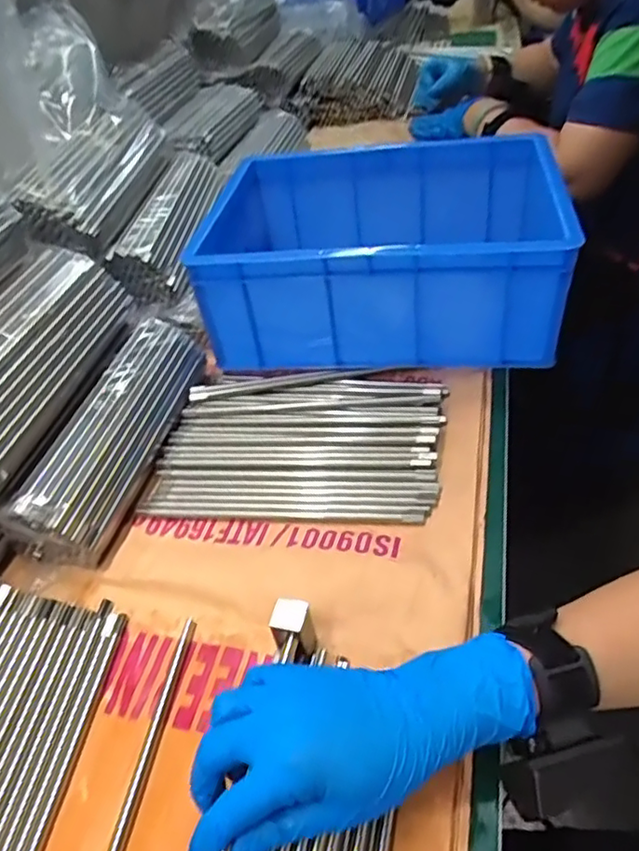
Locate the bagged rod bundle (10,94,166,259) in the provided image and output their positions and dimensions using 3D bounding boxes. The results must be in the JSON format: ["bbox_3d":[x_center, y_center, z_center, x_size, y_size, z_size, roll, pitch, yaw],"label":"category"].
[{"bbox_3d":[-0.232,-0.273,0.647,0.074,0.072,0.240,1,45,10],"label":"bagged rod bundle"}]

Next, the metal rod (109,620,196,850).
[{"bbox_3d":[-0.109,0.222,0.345,0.010,0.005,0.233,1,45,11],"label":"metal rod"}]

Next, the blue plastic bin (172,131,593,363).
[{"bbox_3d":[0.056,-0.187,0.628,0.337,0.133,0.257,1,45,10],"label":"blue plastic bin"}]

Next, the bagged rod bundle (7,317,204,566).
[{"bbox_3d":[-0.175,0.001,0.520,0.069,0.061,0.235,4,46,15],"label":"bagged rod bundle"}]

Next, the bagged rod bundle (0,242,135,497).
[{"bbox_3d":[-0.245,-0.047,0.482,0.091,0.072,0.247,2,45,12],"label":"bagged rod bundle"}]

